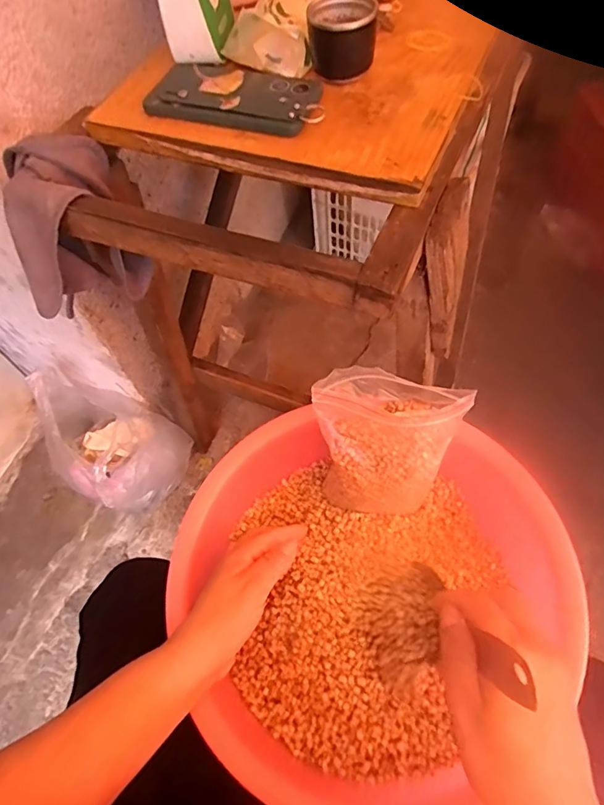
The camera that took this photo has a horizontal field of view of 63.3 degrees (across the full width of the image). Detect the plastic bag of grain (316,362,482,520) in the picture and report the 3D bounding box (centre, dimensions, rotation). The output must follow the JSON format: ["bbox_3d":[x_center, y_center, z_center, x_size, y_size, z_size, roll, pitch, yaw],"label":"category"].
[{"bbox_3d":[0.071,0.039,0.426,0.120,0.135,0.087,5,60,9],"label":"plastic bag of grain"}]

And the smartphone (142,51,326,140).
[{"bbox_3d":[-0.059,-0.296,0.468,0.160,0.014,0.092,19,64,14],"label":"smartphone"}]

